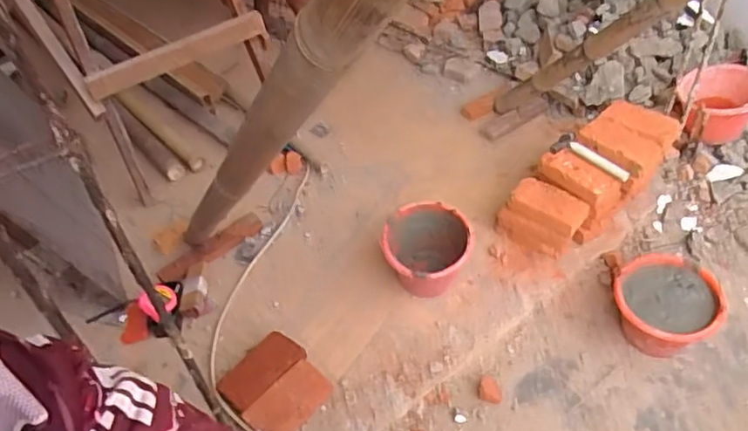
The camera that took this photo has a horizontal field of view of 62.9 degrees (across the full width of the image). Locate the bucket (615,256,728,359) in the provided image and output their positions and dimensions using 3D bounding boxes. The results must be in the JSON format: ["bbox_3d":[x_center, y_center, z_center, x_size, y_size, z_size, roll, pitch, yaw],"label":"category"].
[{"bbox_3d":[0.713,0.228,1.517,0.229,0.169,0.234,-4,44,4],"label":"bucket"}]

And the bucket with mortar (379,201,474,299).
[{"bbox_3d":[0.145,0.119,1.644,0.229,0.206,0.261,-3,44,4],"label":"bucket with mortar"}]

